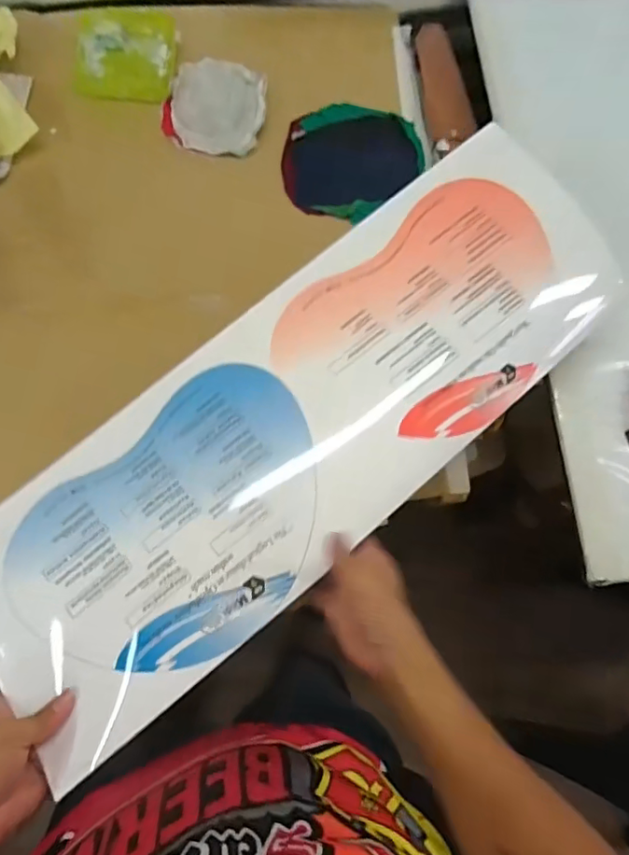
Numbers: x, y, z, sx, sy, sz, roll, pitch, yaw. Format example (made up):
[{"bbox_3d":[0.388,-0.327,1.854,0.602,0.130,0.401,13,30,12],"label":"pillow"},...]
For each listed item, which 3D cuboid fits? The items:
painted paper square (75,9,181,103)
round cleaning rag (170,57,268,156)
[{"bbox_3d":[-0.259,-0.516,0.762,0.133,0.007,0.139,5,80,-2],"label":"painted paper square"},{"bbox_3d":[-0.130,-0.437,0.746,0.123,0.008,0.144,2,77,-1],"label":"round cleaning rag"}]

